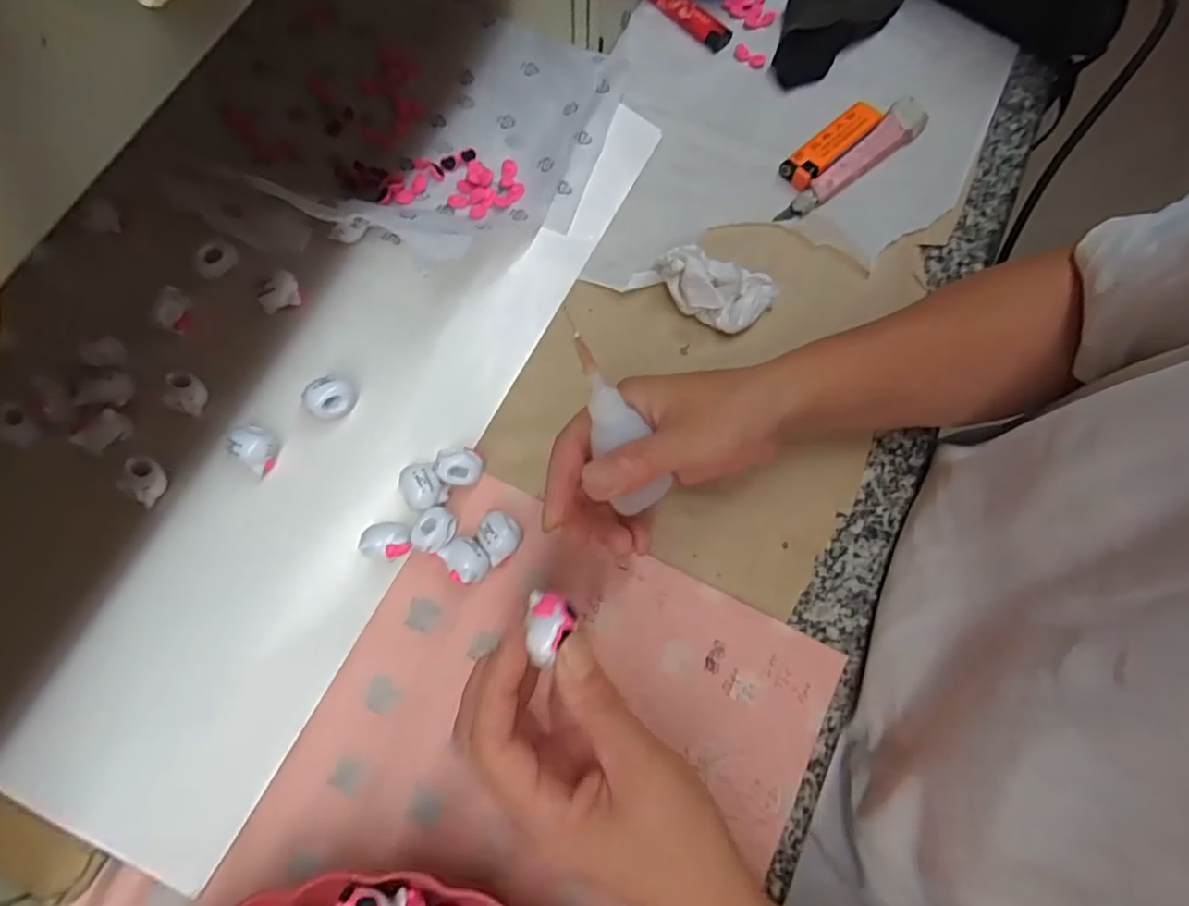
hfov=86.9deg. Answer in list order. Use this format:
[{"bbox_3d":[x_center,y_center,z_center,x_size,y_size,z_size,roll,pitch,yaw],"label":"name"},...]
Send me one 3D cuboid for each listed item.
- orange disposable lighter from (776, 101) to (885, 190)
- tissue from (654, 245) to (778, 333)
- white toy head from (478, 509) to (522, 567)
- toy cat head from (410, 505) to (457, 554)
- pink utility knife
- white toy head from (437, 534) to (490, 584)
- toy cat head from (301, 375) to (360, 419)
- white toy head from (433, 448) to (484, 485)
[{"bbox_3d":[0.163,-0.212,0.430,0.082,0.011,0.025,-43,79,-13],"label":"orange disposable lighter"},{"bbox_3d":[0.073,-0.103,0.393,0.073,0.024,0.040,29,74,7],"label":"tissue"},{"bbox_3d":[-0.051,0.046,0.344,0.021,0.021,0.026,-27,76,-10],"label":"white toy head"},{"bbox_3d":[-0.087,0.042,0.344,0.022,0.018,0.025,18,73,4],"label":"toy cat head"},{"bbox_3d":[0.178,-0.196,0.425,0.132,0.012,0.024,-41,79,-13],"label":"pink utility knife"},{"bbox_3d":[-0.069,0.059,0.341,0.021,0.022,0.026,-40,78,-13],"label":"white toy head"},{"bbox_3d":[-0.147,-0.029,0.353,0.024,0.022,0.025,1,73,-2],"label":"toy cat head"},{"bbox_3d":[-0.076,0.008,0.354,0.026,0.020,0.023,-3,73,-3],"label":"white toy head"}]

